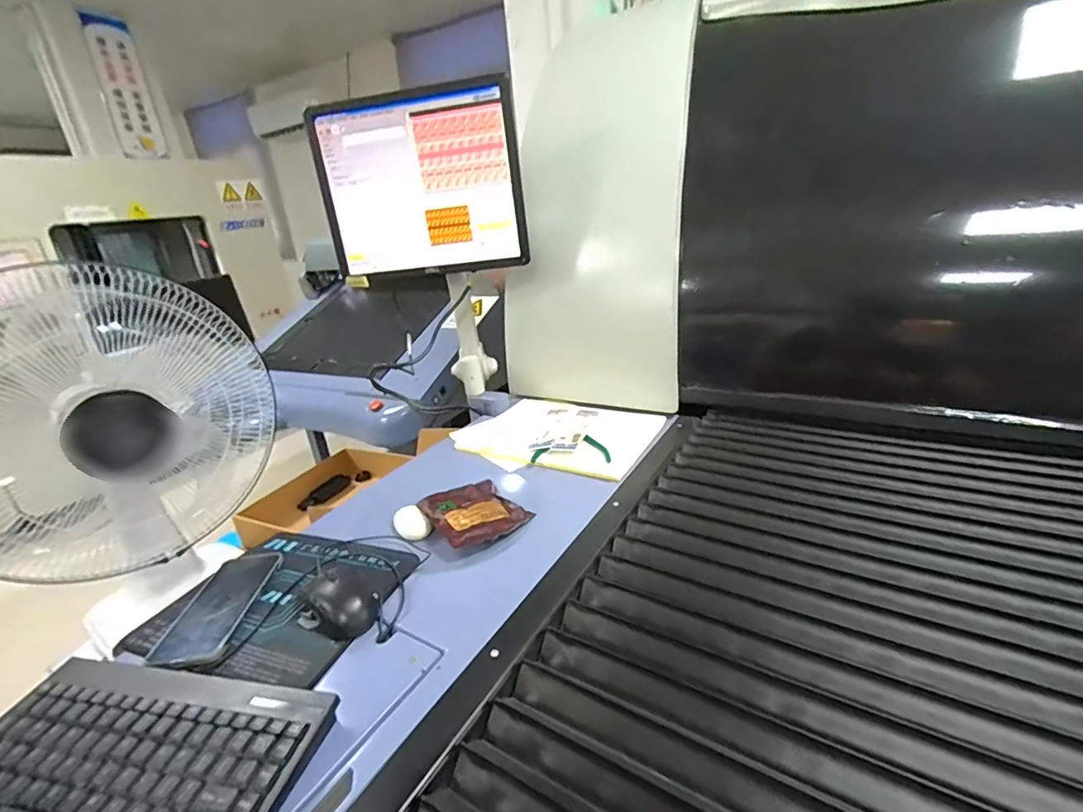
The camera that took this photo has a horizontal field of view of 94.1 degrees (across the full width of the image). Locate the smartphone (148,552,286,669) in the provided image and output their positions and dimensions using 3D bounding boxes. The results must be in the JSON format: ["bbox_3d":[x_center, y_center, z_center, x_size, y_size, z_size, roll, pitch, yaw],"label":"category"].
[{"bbox_3d":[-0.355,0.222,0.557,0.075,0.014,0.165,-7,21,0],"label":"smartphone"}]

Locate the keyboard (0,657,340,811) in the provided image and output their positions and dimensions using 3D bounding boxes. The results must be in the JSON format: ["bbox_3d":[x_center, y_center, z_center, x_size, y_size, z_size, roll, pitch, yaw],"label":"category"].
[{"bbox_3d":[-0.321,0.279,0.391,0.279,0.032,0.146,-2,22,14],"label":"keyboard"}]

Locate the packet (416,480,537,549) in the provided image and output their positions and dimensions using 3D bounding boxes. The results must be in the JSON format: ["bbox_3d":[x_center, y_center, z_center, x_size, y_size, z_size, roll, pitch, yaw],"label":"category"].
[{"bbox_3d":[-0.095,0.150,0.717,0.120,0.023,0.148,-19,24,-28],"label":"packet"}]

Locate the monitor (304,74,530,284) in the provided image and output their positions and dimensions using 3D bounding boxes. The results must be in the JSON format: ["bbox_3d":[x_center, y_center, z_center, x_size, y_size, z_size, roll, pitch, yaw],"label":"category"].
[{"bbox_3d":[-0.219,-0.395,0.915,0.372,0.292,0.045,-4,22,8],"label":"monitor"}]

